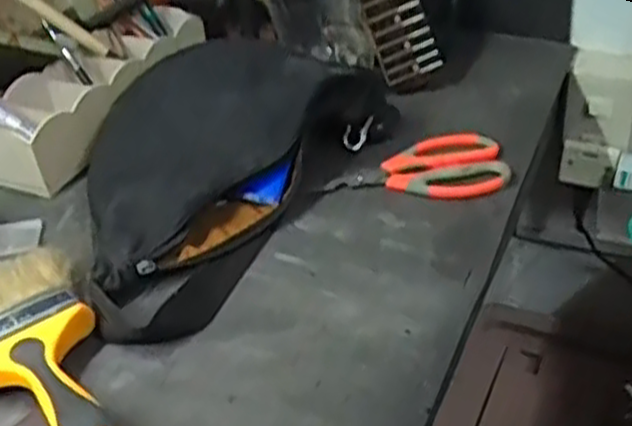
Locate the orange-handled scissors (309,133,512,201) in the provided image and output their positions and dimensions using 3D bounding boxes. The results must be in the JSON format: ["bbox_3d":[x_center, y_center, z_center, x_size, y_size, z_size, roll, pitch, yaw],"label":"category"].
[{"bbox_3d":[0.087,-0.042,0.680,0.149,0.025,0.083,6,37,16],"label":"orange-handled scissors"}]

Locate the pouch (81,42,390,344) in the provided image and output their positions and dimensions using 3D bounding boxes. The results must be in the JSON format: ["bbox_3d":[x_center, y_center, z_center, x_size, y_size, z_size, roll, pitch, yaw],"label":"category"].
[{"bbox_3d":[-0.098,-0.047,0.653,0.189,0.086,0.328,16,41,28],"label":"pouch"}]

